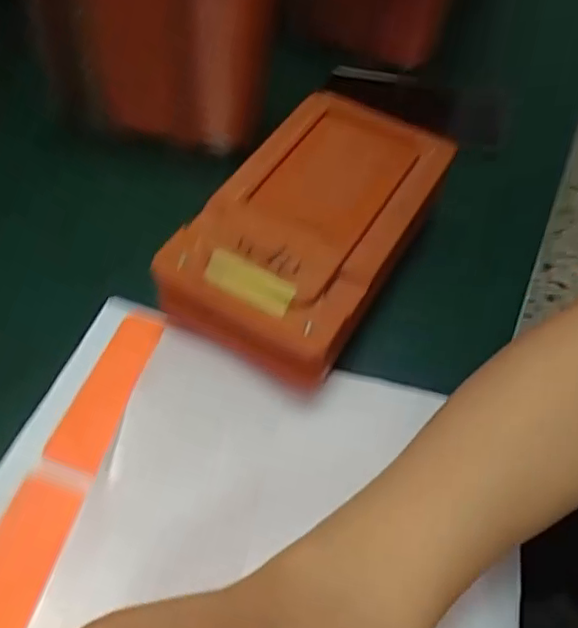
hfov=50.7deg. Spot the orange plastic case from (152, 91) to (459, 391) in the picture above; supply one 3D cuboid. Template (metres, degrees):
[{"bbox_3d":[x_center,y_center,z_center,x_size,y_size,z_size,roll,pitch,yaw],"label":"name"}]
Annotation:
[{"bbox_3d":[0.017,-0.064,0.381,0.115,0.035,0.210,29,58,14],"label":"orange plastic case"}]

